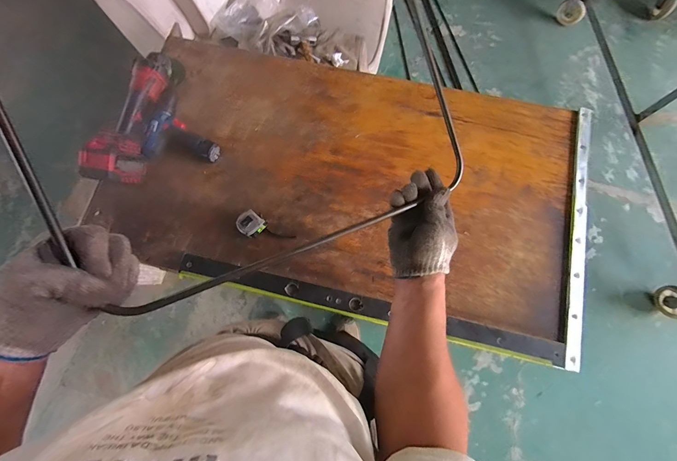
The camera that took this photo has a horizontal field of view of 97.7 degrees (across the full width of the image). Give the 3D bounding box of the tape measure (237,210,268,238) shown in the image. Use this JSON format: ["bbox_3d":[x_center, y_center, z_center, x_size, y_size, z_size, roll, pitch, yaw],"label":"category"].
[{"bbox_3d":[-0.208,-0.014,0.701,0.057,0.037,0.055,39,80,10],"label":"tape measure"}]

